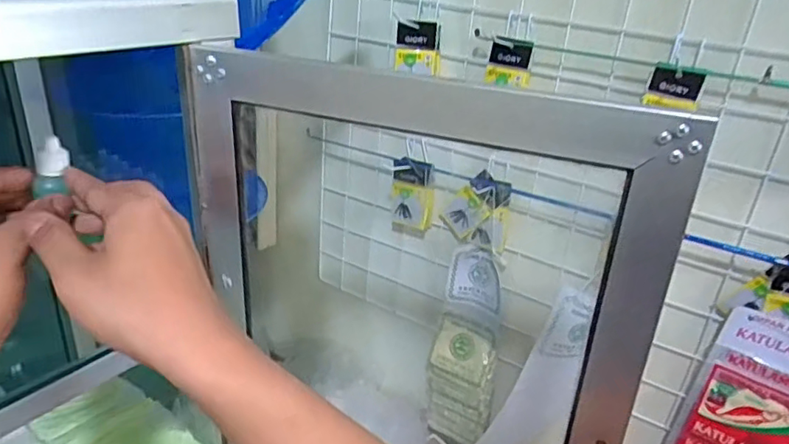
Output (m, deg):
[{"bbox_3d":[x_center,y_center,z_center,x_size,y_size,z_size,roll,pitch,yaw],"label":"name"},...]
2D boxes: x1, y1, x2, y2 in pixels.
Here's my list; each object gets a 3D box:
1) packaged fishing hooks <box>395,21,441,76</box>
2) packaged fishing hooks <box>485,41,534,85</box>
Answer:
[{"bbox_3d":[0.031,-0.219,0.724,0.055,0.060,0.015,1,26,-10],"label":"packaged fishing hooks"},{"bbox_3d":[0.136,-0.187,0.683,0.052,0.046,0.008,12,11,27],"label":"packaged fishing hooks"}]

